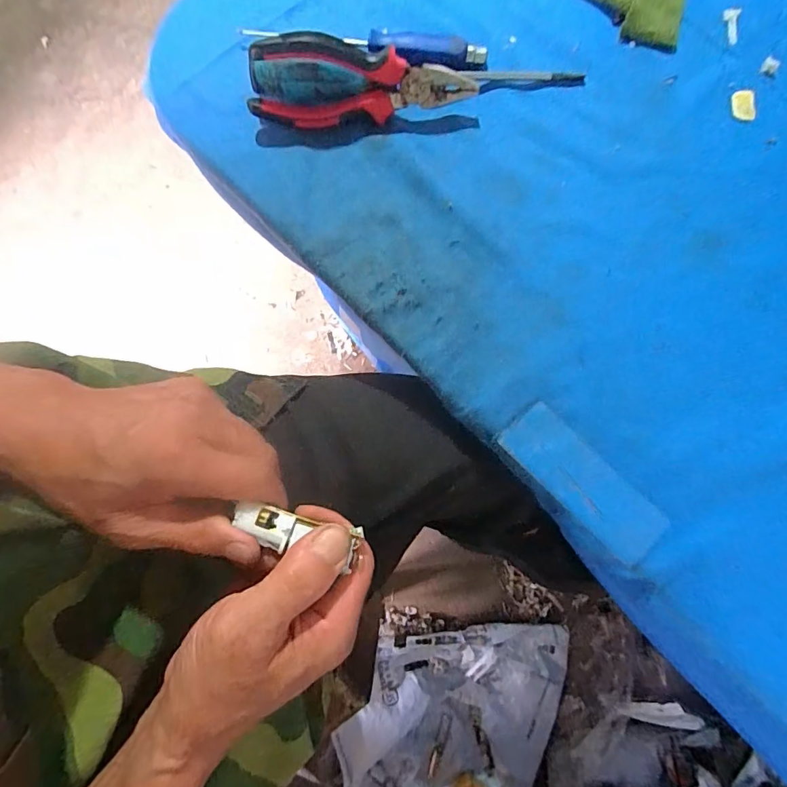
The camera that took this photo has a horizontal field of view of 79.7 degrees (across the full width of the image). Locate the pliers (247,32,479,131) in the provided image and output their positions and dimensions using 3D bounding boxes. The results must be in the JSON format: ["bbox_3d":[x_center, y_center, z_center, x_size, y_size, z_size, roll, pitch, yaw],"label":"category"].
[{"bbox_3d":[-0.023,-0.229,0.344,0.160,0.056,0.025,-1,44,-1],"label":"pliers"}]

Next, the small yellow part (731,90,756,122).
[{"bbox_3d":[0.270,-0.222,0.363,0.017,0.005,0.025,6,79,2],"label":"small yellow part"}]

